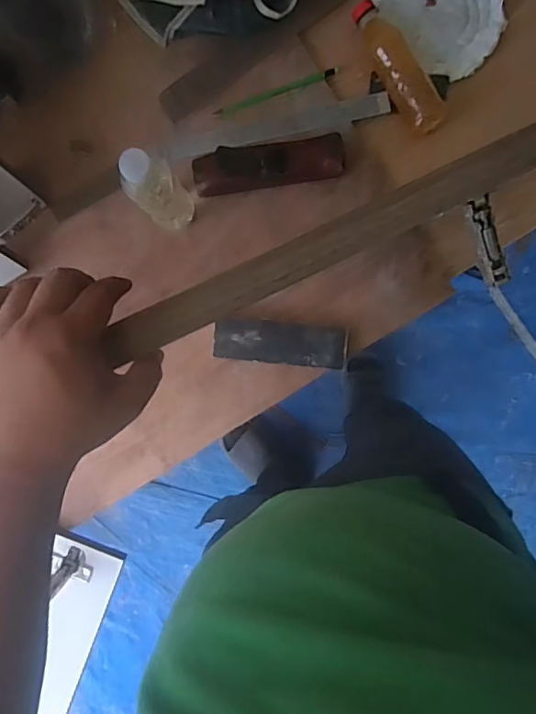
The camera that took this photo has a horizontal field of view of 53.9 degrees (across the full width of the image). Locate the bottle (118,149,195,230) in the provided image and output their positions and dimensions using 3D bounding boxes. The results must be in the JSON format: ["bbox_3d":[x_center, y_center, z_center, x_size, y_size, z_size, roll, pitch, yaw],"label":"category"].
[{"bbox_3d":[-0.127,-0.192,0.619,0.054,0.180,0.052,-41,90,4],"label":"bottle"}]

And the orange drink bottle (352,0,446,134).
[{"bbox_3d":[0.165,-0.369,0.670,0.045,0.044,0.174,-36,90,4],"label":"orange drink bottle"}]

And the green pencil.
[{"bbox_3d":[0.010,-0.351,0.698,0.167,0.010,0.011,-17,90,2],"label":"green pencil"}]

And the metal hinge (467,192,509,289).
[{"bbox_3d":[0.165,-0.086,0.392,0.016,0.007,0.066,-22,107,2],"label":"metal hinge"}]

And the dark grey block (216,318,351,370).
[{"bbox_3d":[0.017,-0.018,0.690,0.173,0.031,0.053,6,93,3],"label":"dark grey block"}]

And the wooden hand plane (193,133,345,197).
[{"bbox_3d":[0.000,-0.247,0.681,0.193,0.054,0.050,-6,92,3],"label":"wooden hand plane"}]

